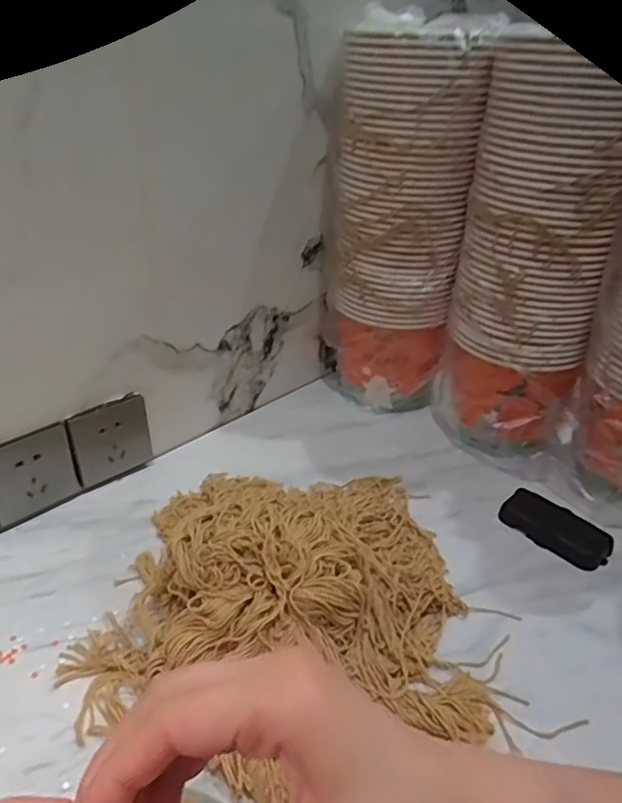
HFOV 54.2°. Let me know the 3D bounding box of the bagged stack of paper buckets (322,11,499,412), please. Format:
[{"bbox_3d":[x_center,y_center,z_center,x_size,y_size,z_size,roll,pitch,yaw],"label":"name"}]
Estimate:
[{"bbox_3d":[0.097,-0.196,0.722,0.132,0.431,0.121,-4,32,-11],"label":"bagged stack of paper buckets"}]

